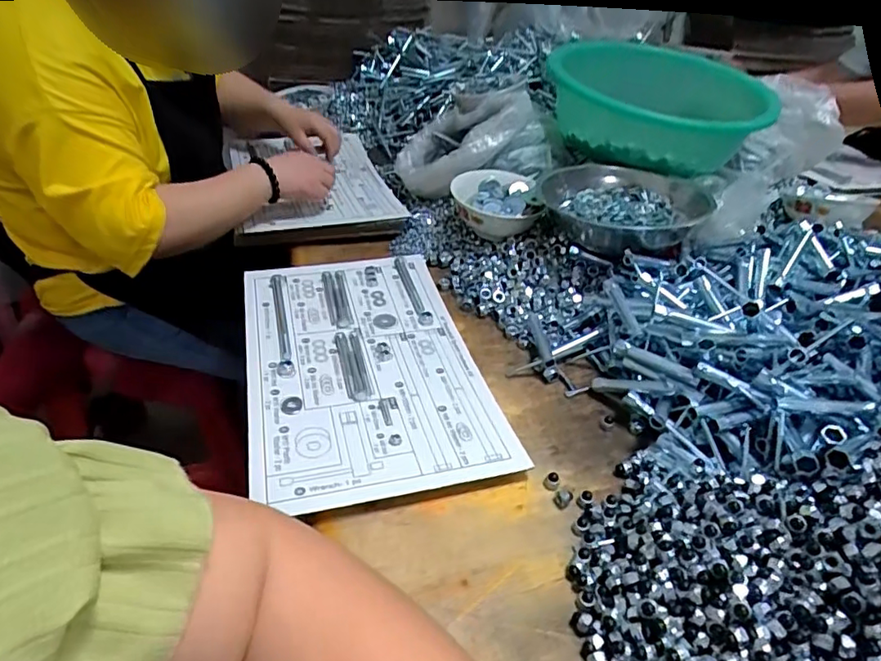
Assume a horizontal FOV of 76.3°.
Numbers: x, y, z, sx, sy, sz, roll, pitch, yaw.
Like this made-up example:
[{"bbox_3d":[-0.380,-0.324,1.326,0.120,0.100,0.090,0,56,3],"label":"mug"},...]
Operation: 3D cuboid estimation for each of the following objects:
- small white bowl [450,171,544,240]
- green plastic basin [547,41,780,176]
[{"bbox_3d":[0.078,-0.179,0.807,0.122,0.060,0.124,1,35,-4],"label":"small white bowl"},{"bbox_3d":[0.336,-0.343,0.865,0.304,0.119,0.259,20,39,20],"label":"green plastic basin"}]

